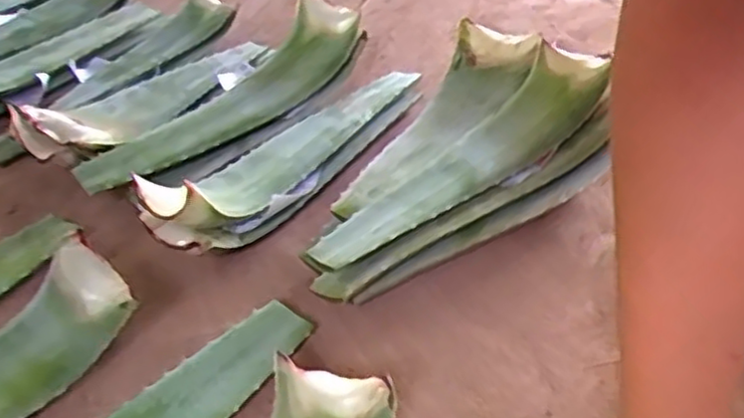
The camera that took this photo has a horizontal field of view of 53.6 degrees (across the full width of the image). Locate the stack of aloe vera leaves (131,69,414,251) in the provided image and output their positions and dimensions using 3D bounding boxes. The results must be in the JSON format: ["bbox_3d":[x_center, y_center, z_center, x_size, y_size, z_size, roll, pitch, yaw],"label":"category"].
[{"bbox_3d":[-0.078,-0.081,0.823,0.115,0.074,0.401,20,44,30],"label":"stack of aloe vera leaves"}]

